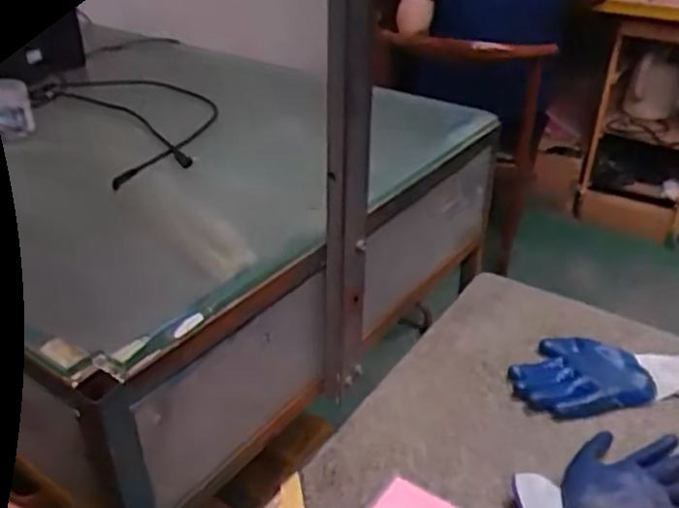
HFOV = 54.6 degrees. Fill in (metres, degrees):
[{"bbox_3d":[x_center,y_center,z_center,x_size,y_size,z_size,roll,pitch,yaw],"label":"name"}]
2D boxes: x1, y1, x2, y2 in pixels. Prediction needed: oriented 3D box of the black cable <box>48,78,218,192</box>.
[{"bbox_3d":[-0.238,-0.172,0.832,0.180,0.034,0.341,-17,37,-26],"label":"black cable"}]

